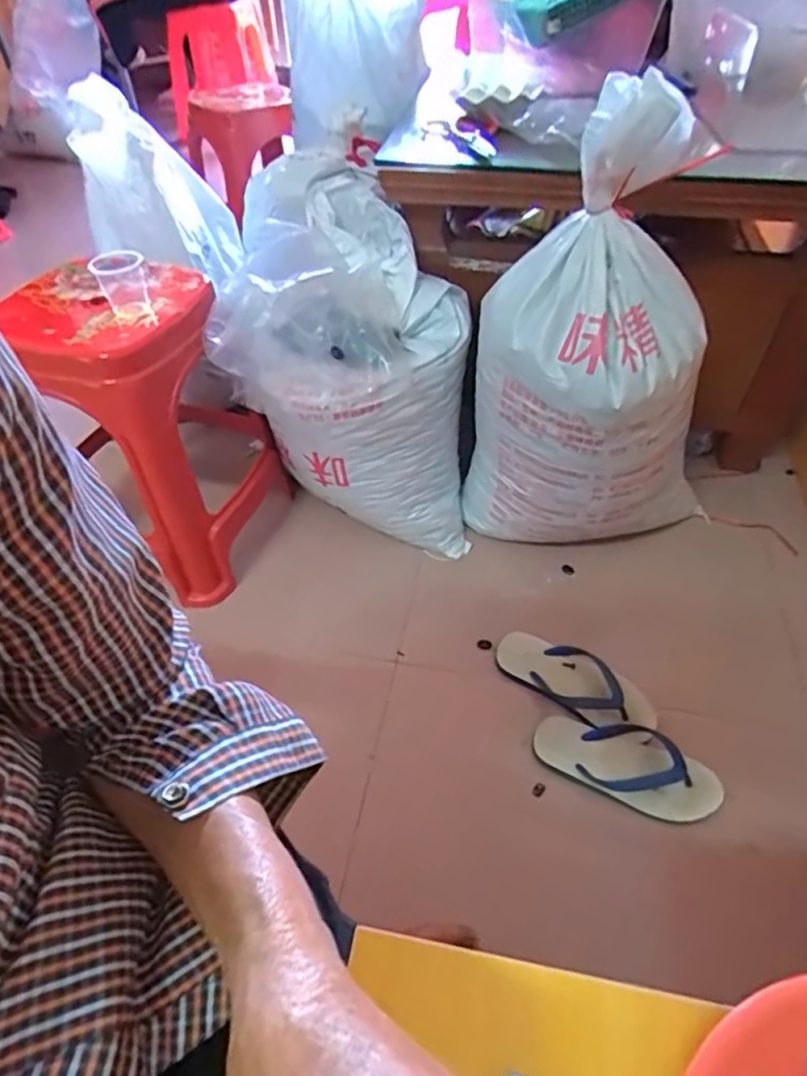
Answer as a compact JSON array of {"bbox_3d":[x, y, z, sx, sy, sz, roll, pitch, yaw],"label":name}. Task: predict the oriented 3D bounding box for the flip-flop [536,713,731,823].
[{"bbox_3d":[0.296,0.299,0.836,0.231,0.033,0.096,21,51,20],"label":"flip-flop"}]

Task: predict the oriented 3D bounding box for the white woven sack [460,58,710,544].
[{"bbox_3d":[0.270,-0.249,0.903,0.219,0.605,0.306,-36,56,-28],"label":"white woven sack"}]

